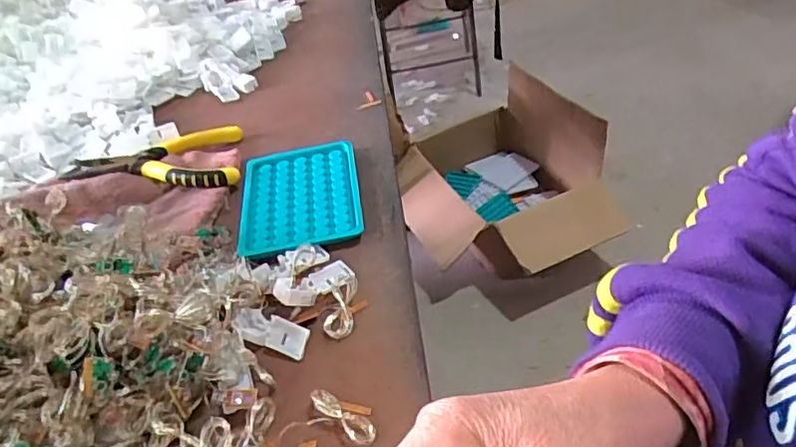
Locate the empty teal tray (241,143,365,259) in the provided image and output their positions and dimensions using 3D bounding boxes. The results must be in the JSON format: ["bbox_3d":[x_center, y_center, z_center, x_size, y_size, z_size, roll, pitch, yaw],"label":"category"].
[{"bbox_3d":[-0.080,-0.023,0.493,0.094,0.010,0.131,-8,41,-3],"label":"empty teal tray"}]

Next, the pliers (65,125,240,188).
[{"bbox_3d":[-0.223,-0.054,0.549,0.153,0.020,0.090,-10,41,-6],"label":"pliers"}]

